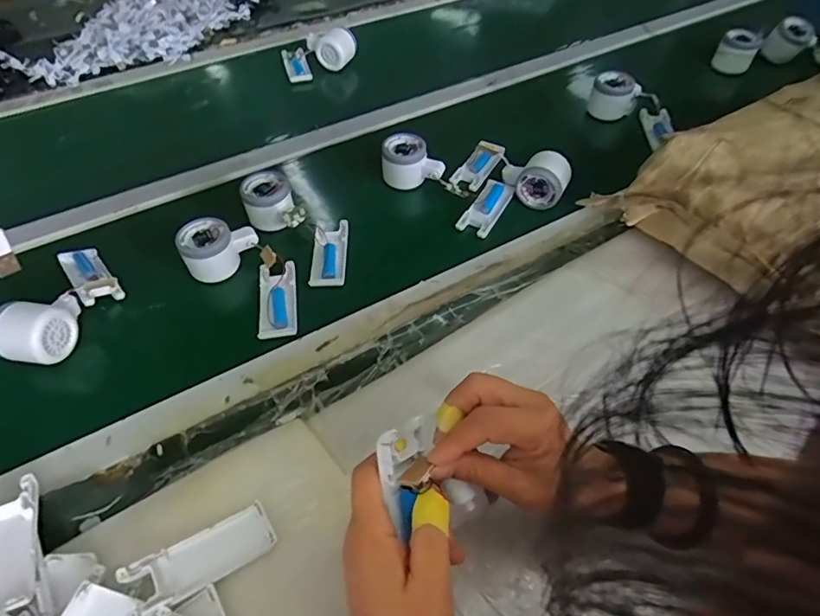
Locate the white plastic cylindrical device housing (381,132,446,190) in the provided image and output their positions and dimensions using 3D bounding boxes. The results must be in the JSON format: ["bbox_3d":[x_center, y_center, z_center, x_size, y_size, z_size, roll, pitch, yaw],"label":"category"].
[{"bbox_3d":[0.007,-0.194,0.677,0.083,0.065,0.052,11,55,10],"label":"white plastic cylindrical device housing"}]

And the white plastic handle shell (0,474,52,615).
[{"bbox_3d":[-0.302,0.185,0.372,0.043,0.023,0.117,-25,57,-15],"label":"white plastic handle shell"}]

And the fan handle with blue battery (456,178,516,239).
[{"bbox_3d":[0.100,-0.129,0.644,0.042,0.019,0.101,25,59,19],"label":"fan handle with blue battery"}]

